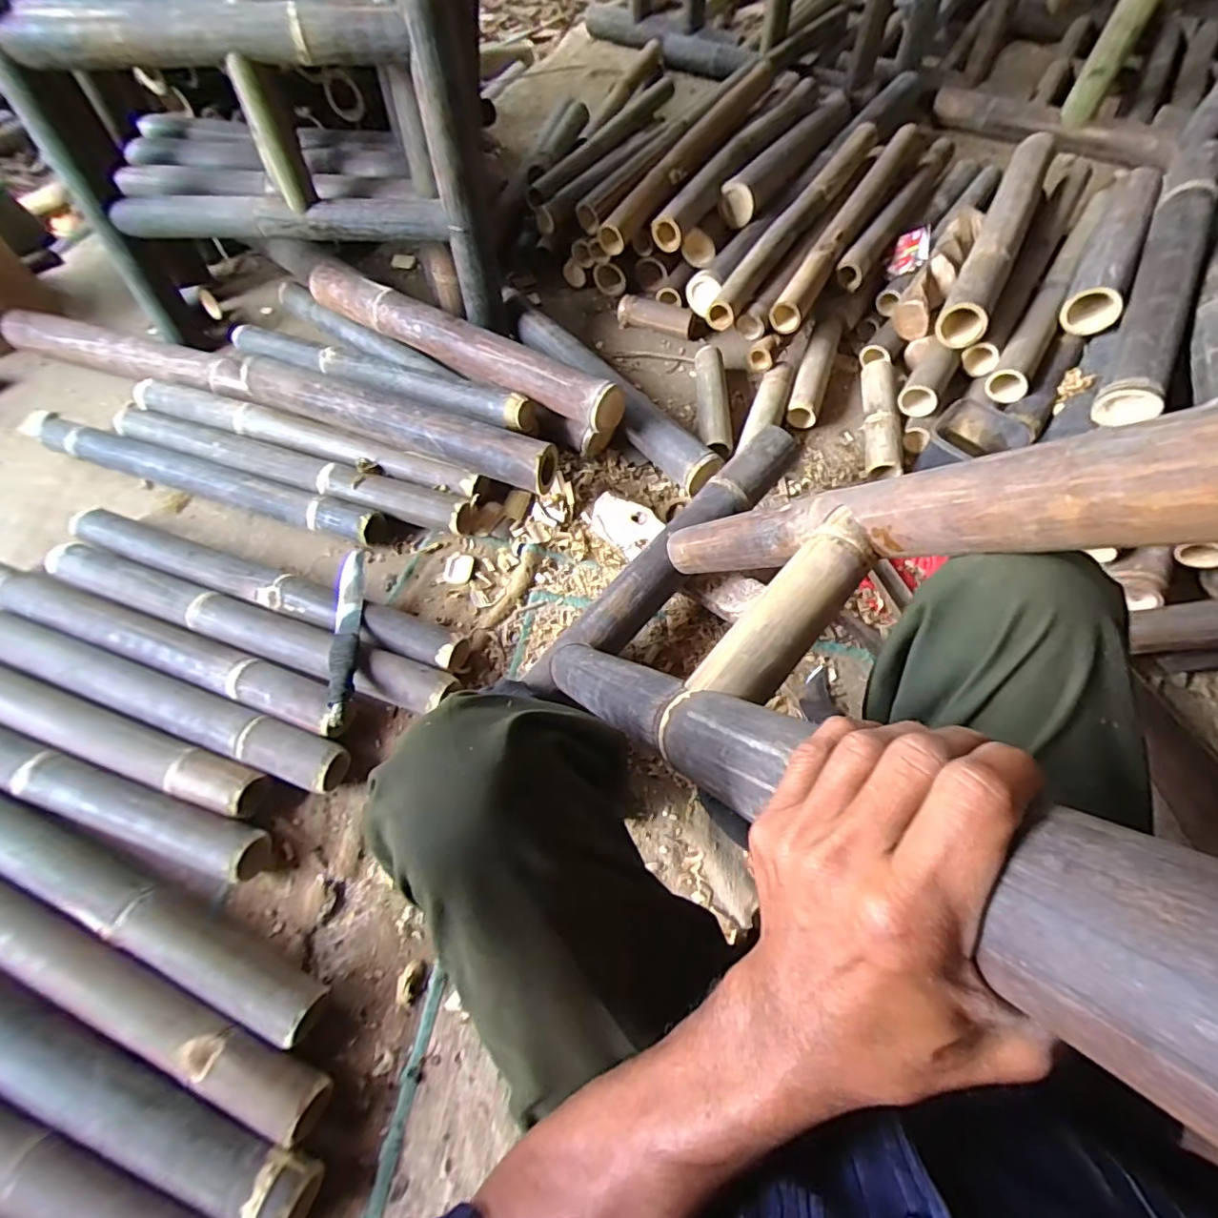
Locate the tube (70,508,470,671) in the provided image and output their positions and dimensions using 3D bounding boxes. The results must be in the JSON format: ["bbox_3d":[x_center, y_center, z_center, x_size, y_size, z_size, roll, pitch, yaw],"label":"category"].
[{"bbox_3d":[-0.517,-0.042,0.823,0.652,0.066,0.073,18,65,10],"label":"tube"}]

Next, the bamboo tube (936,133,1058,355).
[{"bbox_3d":[0.686,-0.660,0.973,0.064,0.064,0.570,26,67,14],"label":"bamboo tube"}]

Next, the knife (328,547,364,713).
[{"bbox_3d":[-0.366,0.017,0.782,0.040,0.034,0.287,-13,49,-5],"label":"knife"}]

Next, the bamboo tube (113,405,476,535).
[{"bbox_3d":[-0.532,-0.230,0.929,0.651,0.069,0.069,16,65,9],"label":"bamboo tube"}]

